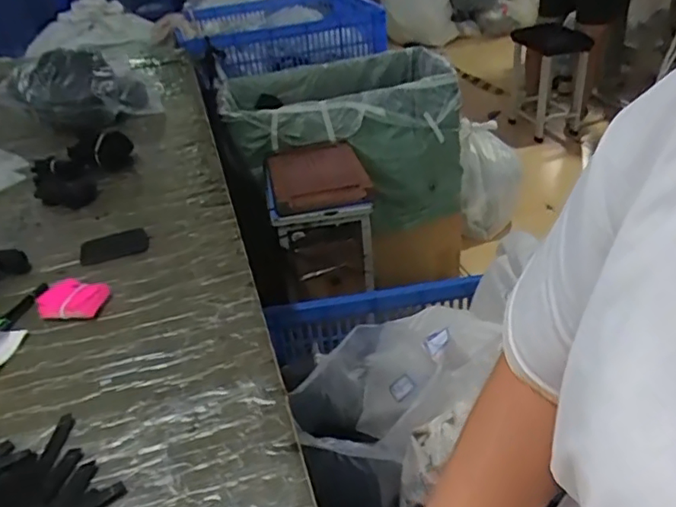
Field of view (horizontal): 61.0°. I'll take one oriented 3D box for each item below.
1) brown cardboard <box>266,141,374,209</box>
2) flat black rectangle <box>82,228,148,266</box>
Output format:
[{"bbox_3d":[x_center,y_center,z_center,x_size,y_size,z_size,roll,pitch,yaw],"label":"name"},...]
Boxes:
[{"bbox_3d":[-0.051,-0.203,1.430,0.228,0.025,0.309,-10,32,-5],"label":"brown cardboard"},{"bbox_3d":[-0.308,-0.009,0.791,0.090,0.010,0.068,-15,33,-13],"label":"flat black rectangle"}]

